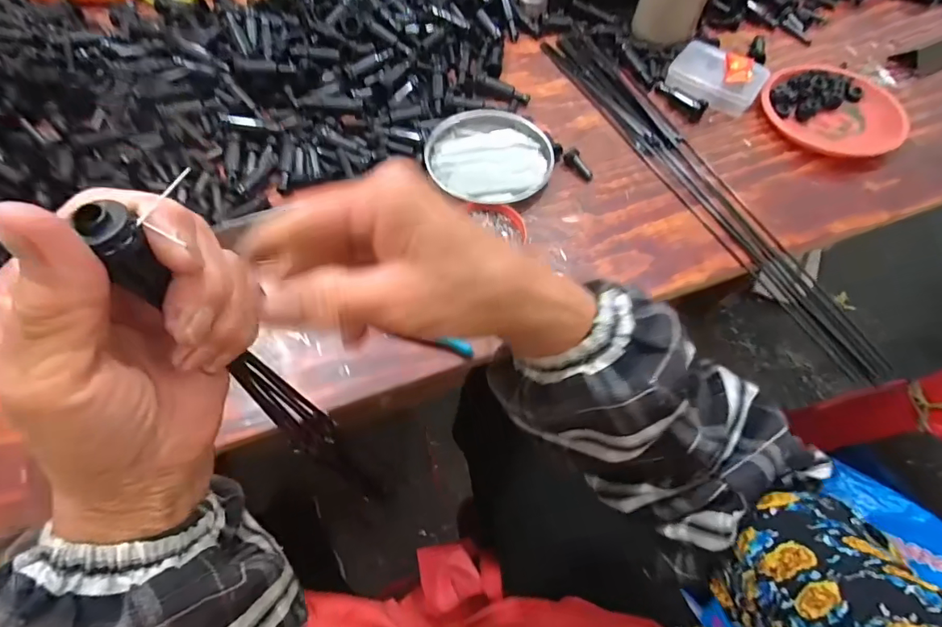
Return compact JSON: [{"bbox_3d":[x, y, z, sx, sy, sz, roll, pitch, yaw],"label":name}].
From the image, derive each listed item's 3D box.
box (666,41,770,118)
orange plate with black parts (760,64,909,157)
[{"bbox_3d":[0.291,-0.284,0.575,0.106,0.024,0.078,36,68,17],"label":"box"},{"bbox_3d":[0.428,-0.250,0.568,0.153,0.022,0.138,26,65,12],"label":"orange plate with black parts"}]

